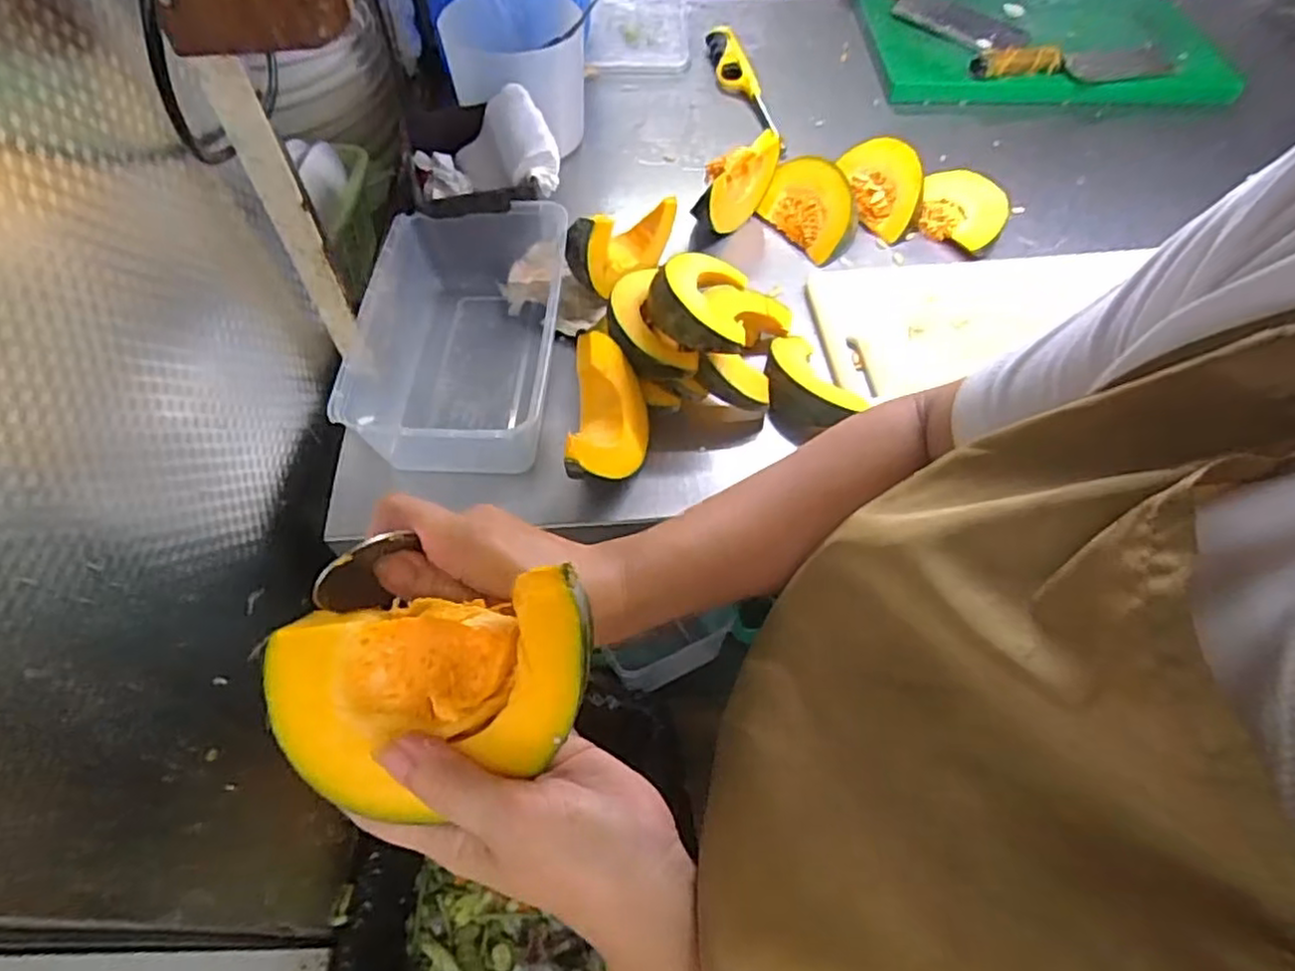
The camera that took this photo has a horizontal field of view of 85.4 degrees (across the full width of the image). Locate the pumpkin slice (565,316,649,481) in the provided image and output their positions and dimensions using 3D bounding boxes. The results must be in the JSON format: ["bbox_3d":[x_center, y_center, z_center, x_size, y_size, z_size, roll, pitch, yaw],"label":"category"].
[{"bbox_3d":[-0.032,-0.062,0.543,0.064,0.065,0.109,2,56,2],"label":"pumpkin slice"}]

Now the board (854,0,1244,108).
[{"bbox_3d":[0.557,-0.634,0.993,0.498,0.037,0.329,-2,56,-1],"label":"board"}]

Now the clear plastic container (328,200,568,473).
[{"bbox_3d":[-0.163,-0.132,0.614,0.175,0.087,0.301,-4,56,-2],"label":"clear plastic container"}]

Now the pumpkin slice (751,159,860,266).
[{"bbox_3d":[0.181,-0.297,0.744,0.079,0.056,0.103,-33,62,-20],"label":"pumpkin slice"}]

